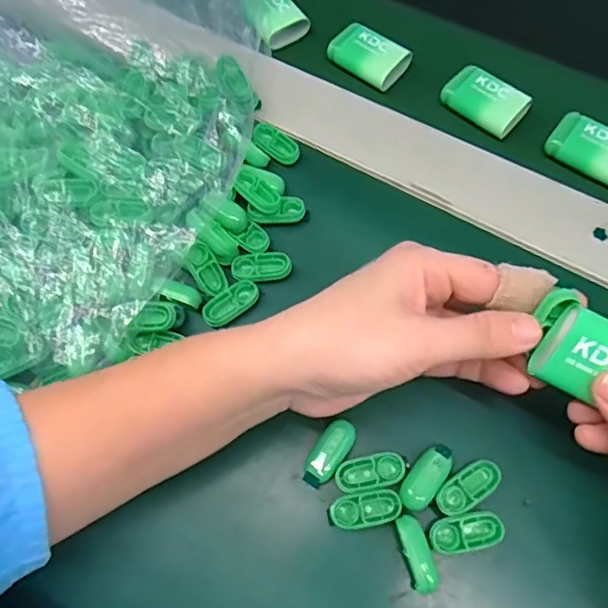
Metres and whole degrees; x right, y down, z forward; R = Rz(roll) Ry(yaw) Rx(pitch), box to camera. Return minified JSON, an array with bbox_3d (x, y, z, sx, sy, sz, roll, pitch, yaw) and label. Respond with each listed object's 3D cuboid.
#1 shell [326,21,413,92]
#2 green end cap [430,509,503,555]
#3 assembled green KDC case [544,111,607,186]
[{"bbox_3d":[0.044,-0.170,0.384,0.037,0.013,0.051,-43,72,-13],"label":"shell"},{"bbox_3d":[0.077,0.109,0.267,0.034,0.006,0.017,-11,68,-1],"label":"green end cap"},{"bbox_3d":[0.178,-0.097,0.344,0.050,0.012,0.032,33,73,15],"label":"assembled green KDC case"}]

